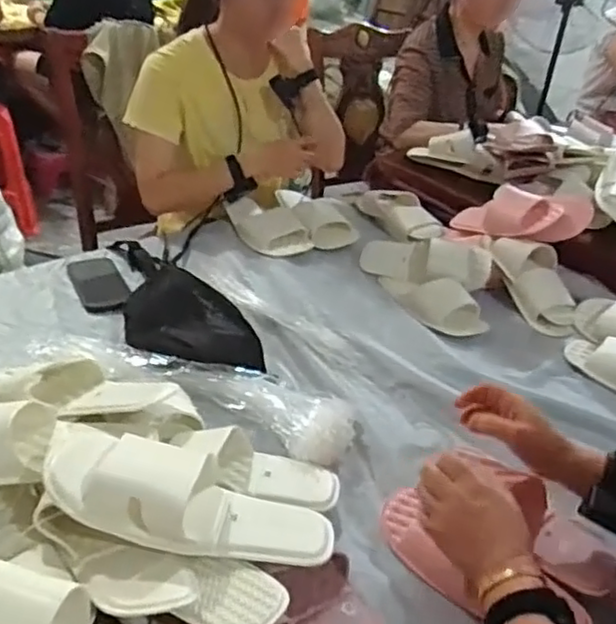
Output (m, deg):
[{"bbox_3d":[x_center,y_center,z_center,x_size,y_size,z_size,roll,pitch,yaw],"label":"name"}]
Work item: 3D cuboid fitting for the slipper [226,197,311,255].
[{"bbox_3d":[-0.081,-0.184,1.312,0.114,0.063,0.233,-9,34,-24],"label":"slipper"}]

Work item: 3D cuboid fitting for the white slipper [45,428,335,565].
[{"bbox_3d":[-0.108,0.175,0.633,0.276,0.052,0.107,21,29,-10],"label":"white slipper"}]

